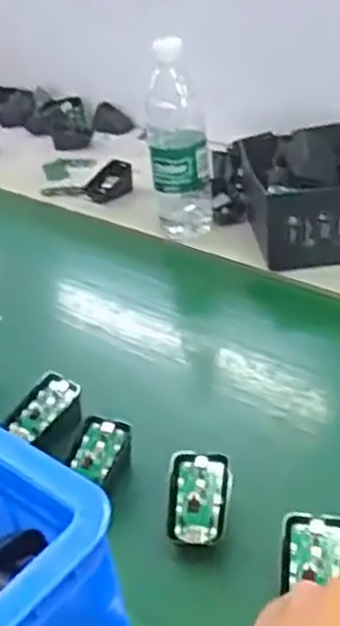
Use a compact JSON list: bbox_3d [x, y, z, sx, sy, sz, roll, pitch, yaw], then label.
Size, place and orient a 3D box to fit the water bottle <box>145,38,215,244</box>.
[{"bbox_3d":[0.009,-0.194,0.873,0.068,0.225,0.055,-6,33,3],"label":"water bottle"}]

